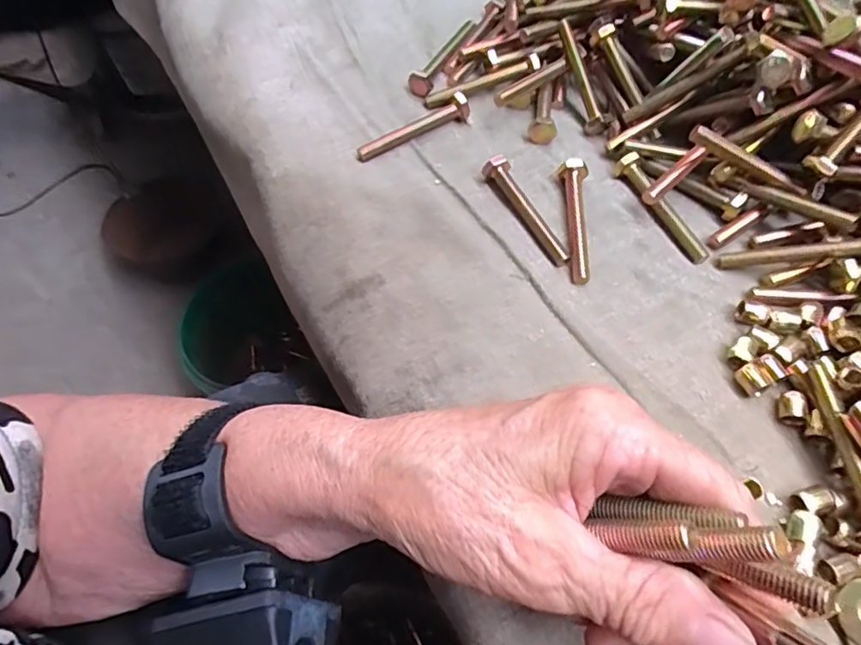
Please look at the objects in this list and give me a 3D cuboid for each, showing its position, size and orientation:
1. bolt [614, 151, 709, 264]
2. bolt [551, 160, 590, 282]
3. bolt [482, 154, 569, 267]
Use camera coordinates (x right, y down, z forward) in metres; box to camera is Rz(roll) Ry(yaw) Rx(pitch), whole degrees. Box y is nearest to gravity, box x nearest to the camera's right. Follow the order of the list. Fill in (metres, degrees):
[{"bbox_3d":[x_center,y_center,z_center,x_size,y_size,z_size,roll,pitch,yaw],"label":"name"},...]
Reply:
[{"bbox_3d":[0.111,-0.056,0.265,0.012,0.012,0.065,-22,60,-11],"label":"bolt"},{"bbox_3d":[0.069,-0.050,0.263,0.014,0.015,0.064,2,58,3],"label":"bolt"},{"bbox_3d":[0.046,-0.056,0.268,0.010,0.012,0.067,-24,60,-12],"label":"bolt"}]

